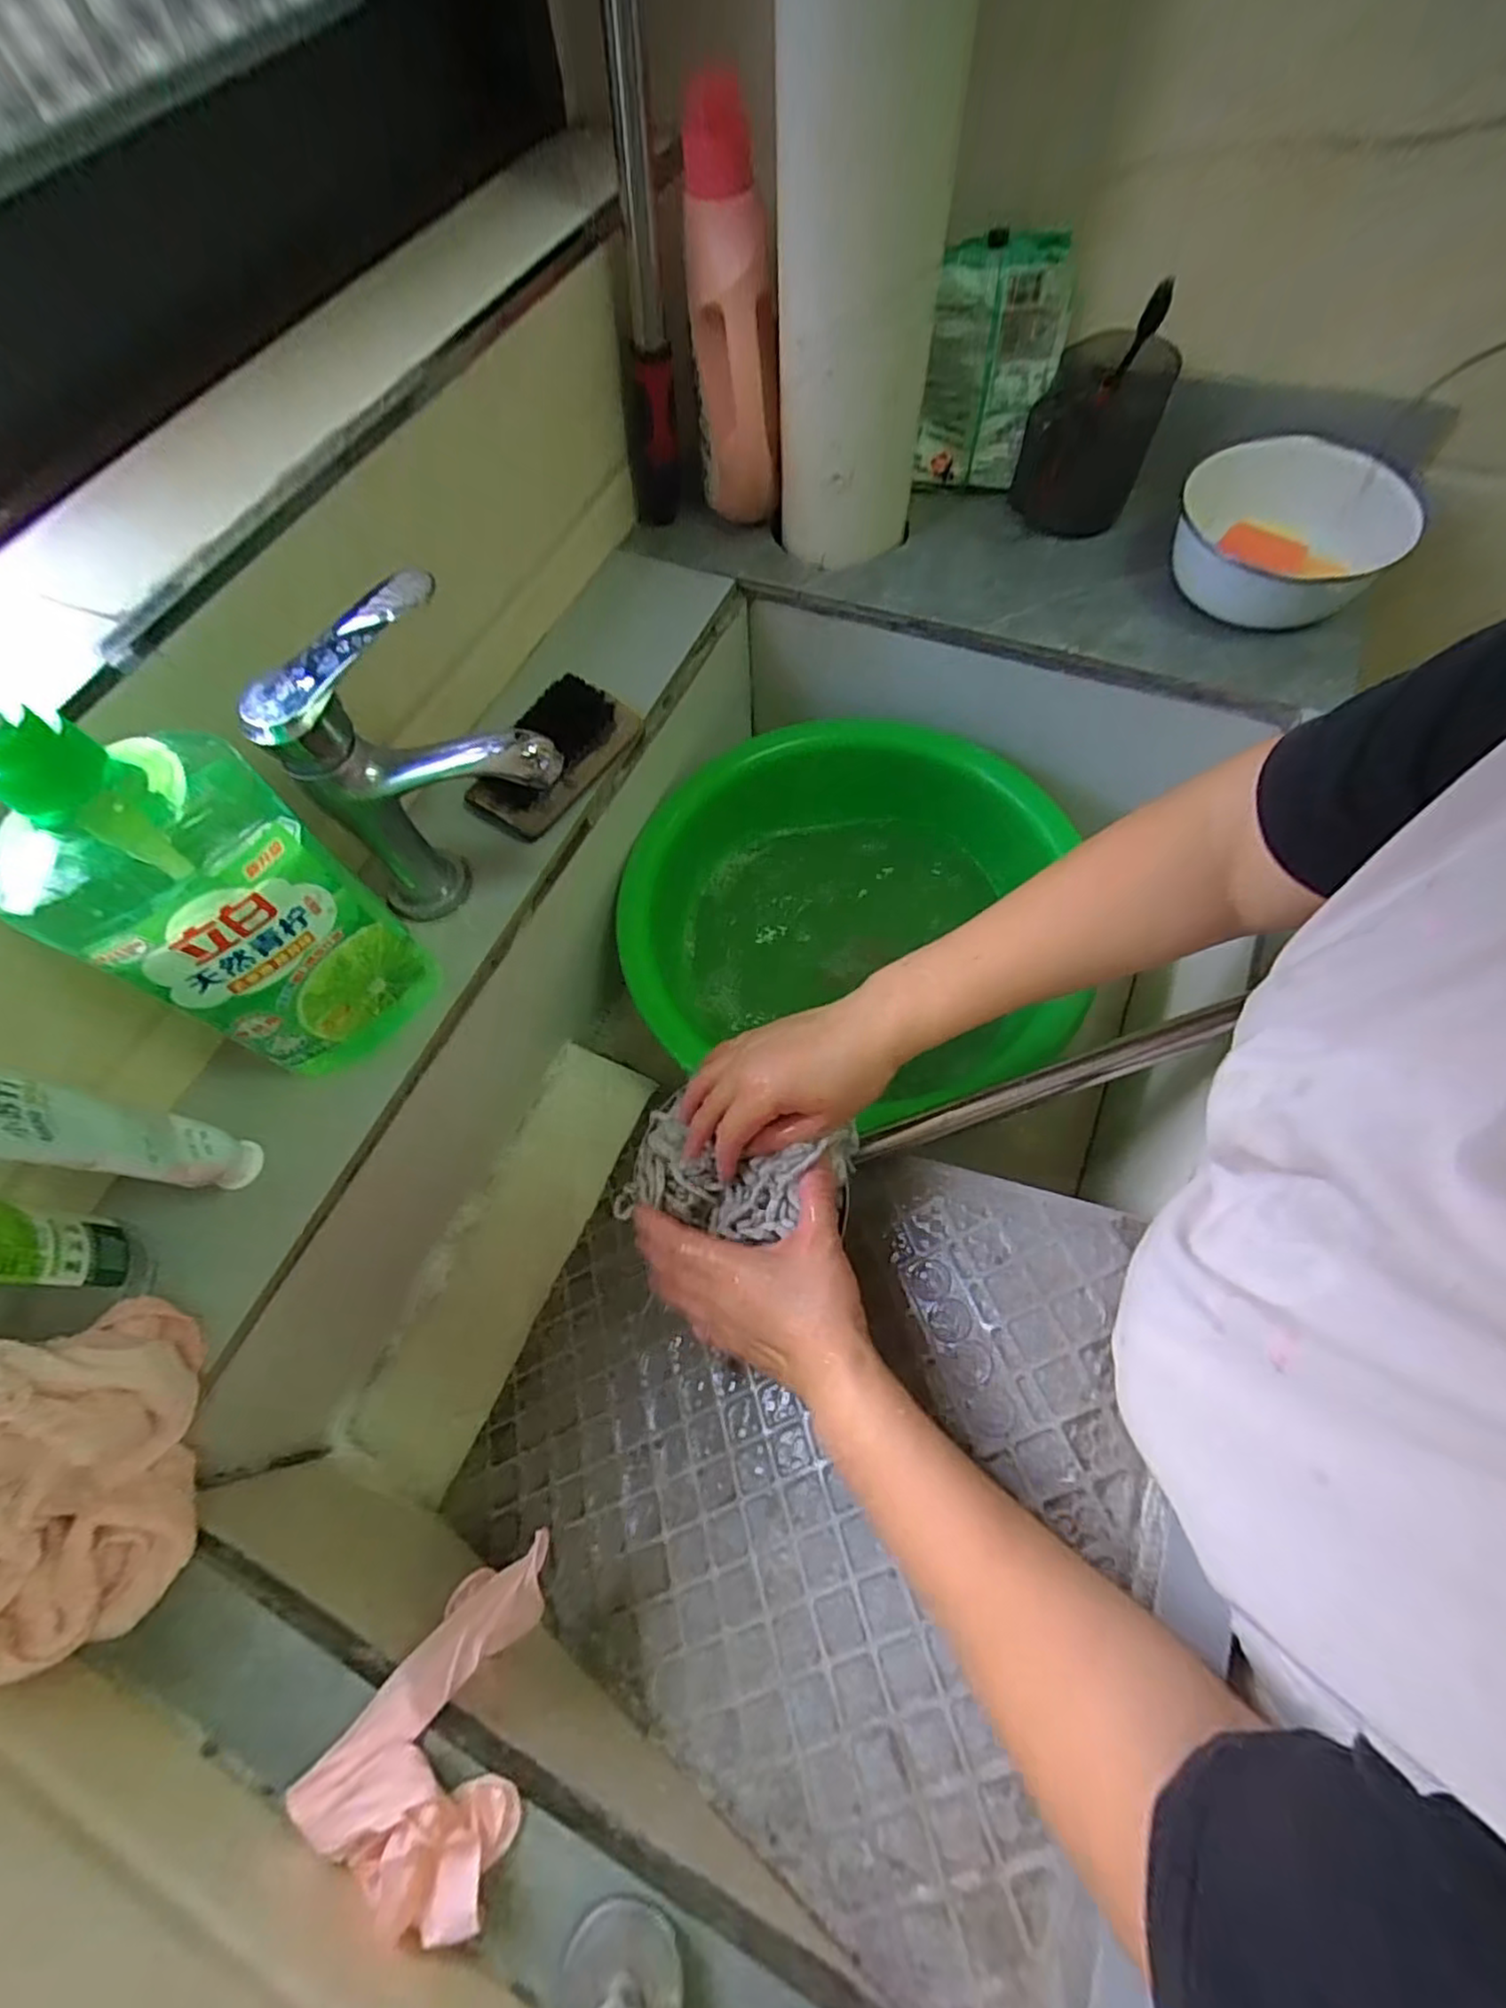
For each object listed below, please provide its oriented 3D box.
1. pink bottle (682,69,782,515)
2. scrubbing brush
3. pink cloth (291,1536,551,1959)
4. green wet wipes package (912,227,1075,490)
[{"bbox_3d":[-0.014,-0.472,0.501,0.060,0.229,0.054,-5,65,1],"label":"pink bottle"},{"bbox_3d":[-0.140,-0.176,0.497,0.059,0.044,0.128,30,70,16],"label":"scrubbing brush"},{"bbox_3d":[-0.128,0.316,0.320,0.088,0.090,0.098,19,67,12],"label":"pink cloth"},{"bbox_3d":[0.188,-0.503,0.557,0.107,0.141,0.039,6,65,6],"label":"green wet wipes package"}]

